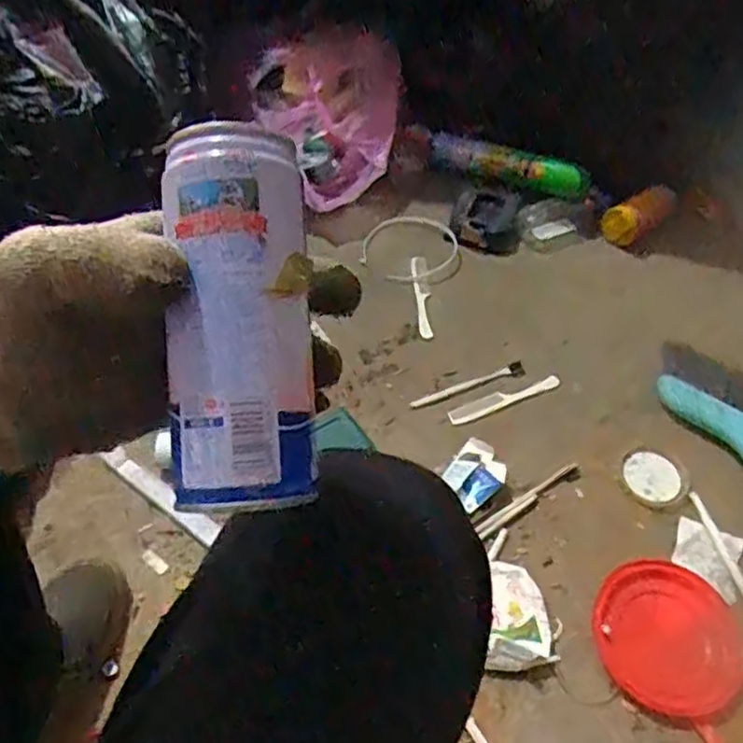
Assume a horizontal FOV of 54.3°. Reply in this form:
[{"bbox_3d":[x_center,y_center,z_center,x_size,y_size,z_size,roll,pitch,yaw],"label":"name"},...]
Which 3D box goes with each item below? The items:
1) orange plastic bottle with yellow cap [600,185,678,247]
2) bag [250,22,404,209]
[{"bbox_3d":[0.391,-0.233,1.063,0.115,0.048,0.054,-27,57,-21],"label":"orange plastic bottle with yellow cap"},{"bbox_3d":[-0.053,-0.338,0.946,0.202,0.239,0.089,-28,58,-22],"label":"bag"}]

